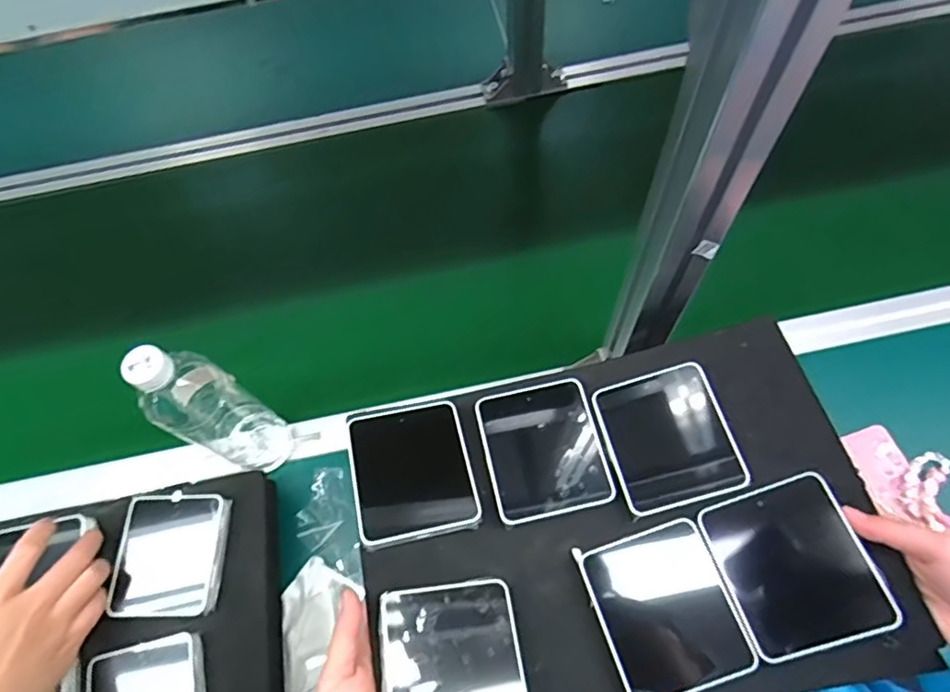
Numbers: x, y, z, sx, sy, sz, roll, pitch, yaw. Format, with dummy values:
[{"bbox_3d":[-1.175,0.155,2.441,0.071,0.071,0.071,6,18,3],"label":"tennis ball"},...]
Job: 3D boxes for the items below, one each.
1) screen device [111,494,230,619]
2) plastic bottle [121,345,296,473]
[{"bbox_3d":[-0.265,0.181,0.508,0.089,0.014,0.100,-2,63,3],"label":"screen device"},{"bbox_3d":[-0.234,0.059,0.525,0.065,0.238,0.062,33,69,19],"label":"plastic bottle"}]

